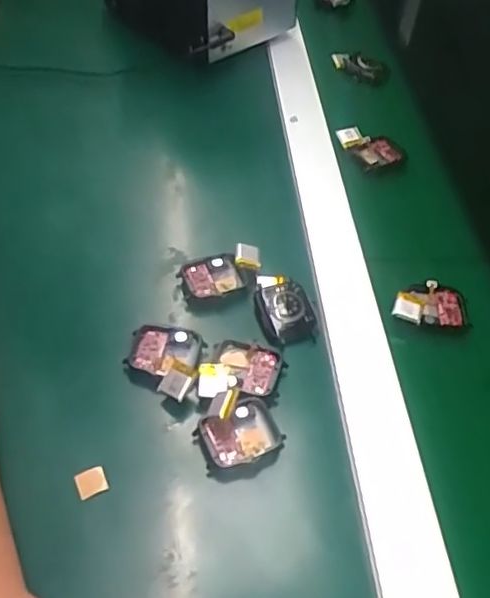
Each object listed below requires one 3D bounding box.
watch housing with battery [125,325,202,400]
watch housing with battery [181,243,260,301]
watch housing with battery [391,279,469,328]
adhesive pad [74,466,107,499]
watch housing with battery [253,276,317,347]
[{"bbox_3d":[-0.051,0.037,0.377,0.047,0.018,0.051,2,50,-3],"label":"watch housing with battery"},{"bbox_3d":[-0.015,-0.019,0.427,0.055,0.013,0.034,-10,52,-13],"label":"watch housing with battery"},{"bbox_3d":[0.128,0.002,0.421,0.056,0.015,0.035,0,50,-5],"label":"watch housing with battery"},{"bbox_3d":[-0.085,0.102,0.336,0.015,0.005,0.014,-18,54,-19],"label":"adhesive pad"},{"bbox_3d":[0.026,0.007,0.408,0.034,0.018,0.051,-12,52,-14],"label":"watch housing with battery"}]

